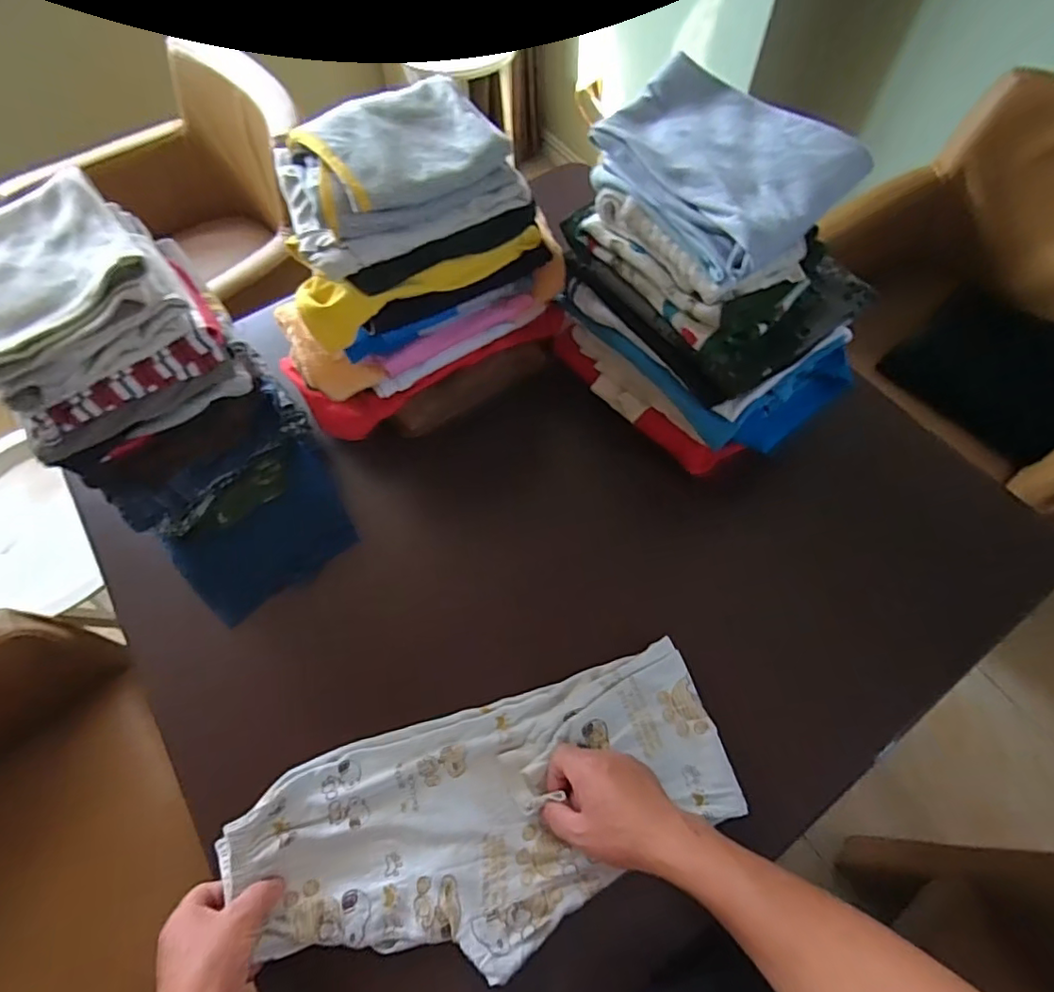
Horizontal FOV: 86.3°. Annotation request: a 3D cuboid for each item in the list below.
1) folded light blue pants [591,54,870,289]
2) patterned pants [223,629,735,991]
[{"bbox_3d":[0.180,-0.316,0.540,0.166,0.062,0.232,-35,68,-15],"label":"folded light blue pants"},{"bbox_3d":[-0.028,0.308,0.541,0.461,0.053,0.208,-17,64,-7],"label":"patterned pants"}]

